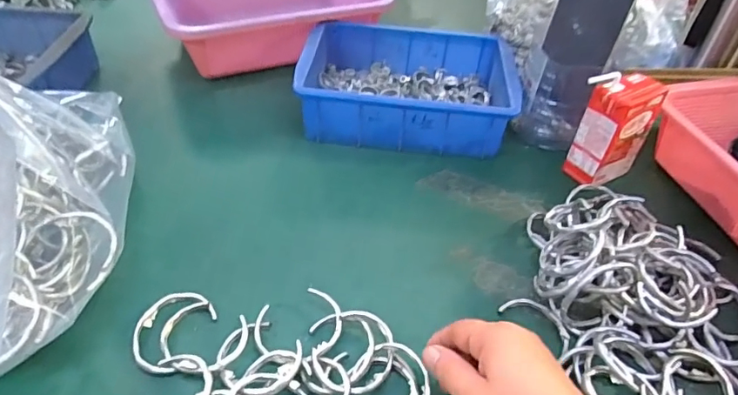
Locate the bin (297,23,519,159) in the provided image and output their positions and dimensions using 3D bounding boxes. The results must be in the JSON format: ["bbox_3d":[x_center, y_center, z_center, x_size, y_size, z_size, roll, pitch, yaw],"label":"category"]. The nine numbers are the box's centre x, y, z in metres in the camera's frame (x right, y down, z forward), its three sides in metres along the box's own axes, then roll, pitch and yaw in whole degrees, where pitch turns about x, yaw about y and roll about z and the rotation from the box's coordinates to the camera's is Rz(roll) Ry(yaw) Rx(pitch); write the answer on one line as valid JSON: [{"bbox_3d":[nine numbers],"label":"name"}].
[{"bbox_3d":[0.046,-0.131,0.590,0.232,0.083,0.163,8,44,2],"label":"bin"}]

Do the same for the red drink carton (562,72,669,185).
[{"bbox_3d":[0.251,-0.069,0.509,0.075,0.110,0.044,-20,49,-25],"label":"red drink carton"}]

